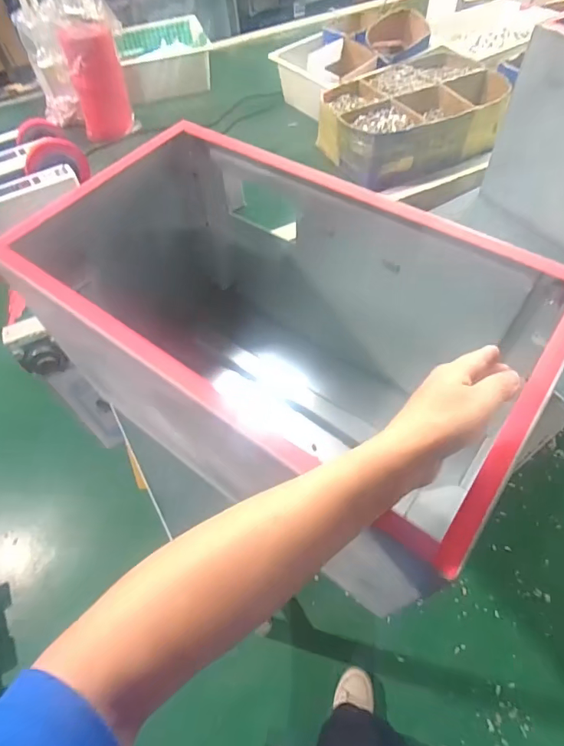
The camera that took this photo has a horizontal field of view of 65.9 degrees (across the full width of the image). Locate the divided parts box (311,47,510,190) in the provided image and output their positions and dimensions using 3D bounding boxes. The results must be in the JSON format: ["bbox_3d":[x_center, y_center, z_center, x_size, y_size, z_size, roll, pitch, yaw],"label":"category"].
[{"bbox_3d":[0.298,-0.608,1.028,0.403,0.111,0.318,-18,56,-7],"label":"divided parts box"}]

